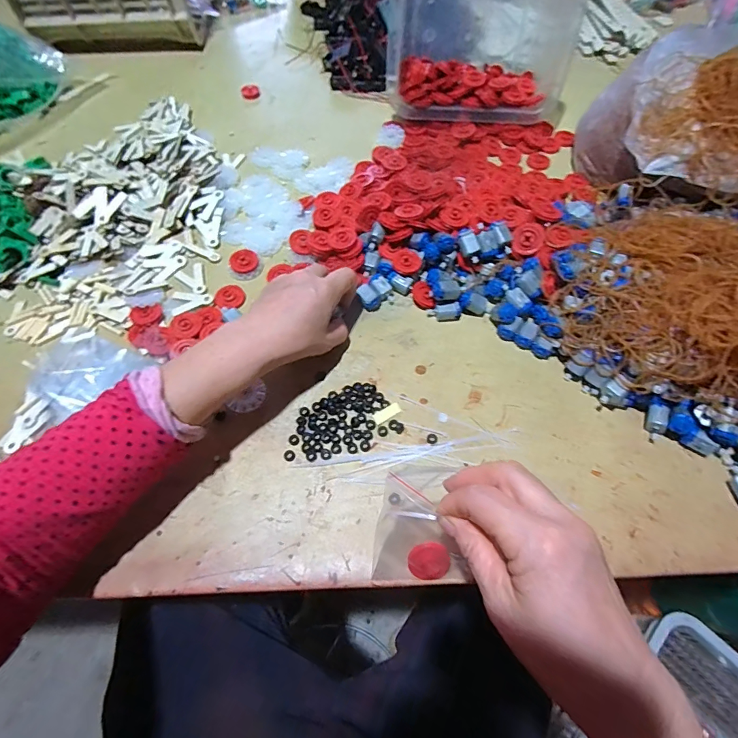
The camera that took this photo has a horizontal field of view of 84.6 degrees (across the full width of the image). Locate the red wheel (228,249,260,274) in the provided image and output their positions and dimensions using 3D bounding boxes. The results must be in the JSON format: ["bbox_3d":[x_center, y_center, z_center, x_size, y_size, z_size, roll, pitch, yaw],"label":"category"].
[{"bbox_3d":[-0.146,-0.125,0.473,0.033,0.010,0.029,-32,67,-16],"label":"red wheel"}]

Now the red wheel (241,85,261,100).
[{"bbox_3d":[-0.188,-0.440,0.645,0.029,0.007,0.032,-18,64,-10],"label":"red wheel"}]

